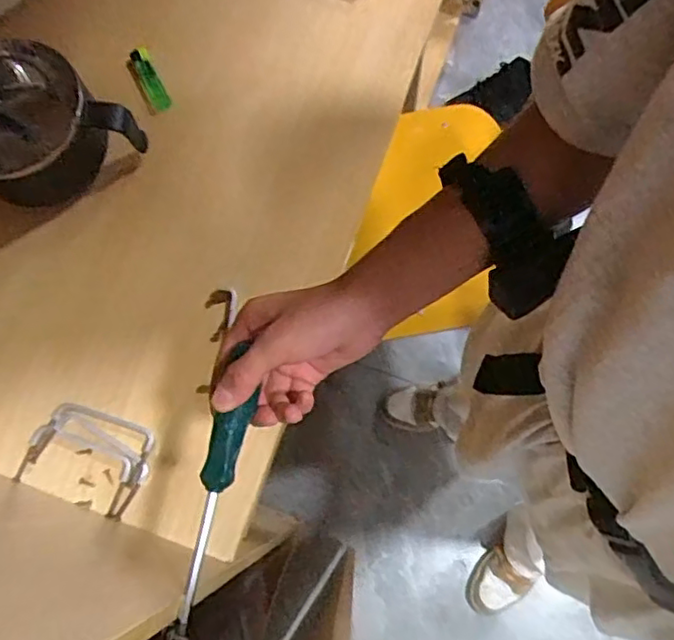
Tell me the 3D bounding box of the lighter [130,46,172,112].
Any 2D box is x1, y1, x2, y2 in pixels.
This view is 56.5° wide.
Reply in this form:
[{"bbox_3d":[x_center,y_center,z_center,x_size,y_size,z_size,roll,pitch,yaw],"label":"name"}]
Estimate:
[{"bbox_3d":[-0.206,-0.267,0.690,0.020,0.009,0.075,-25,80,-6],"label":"lighter"}]

